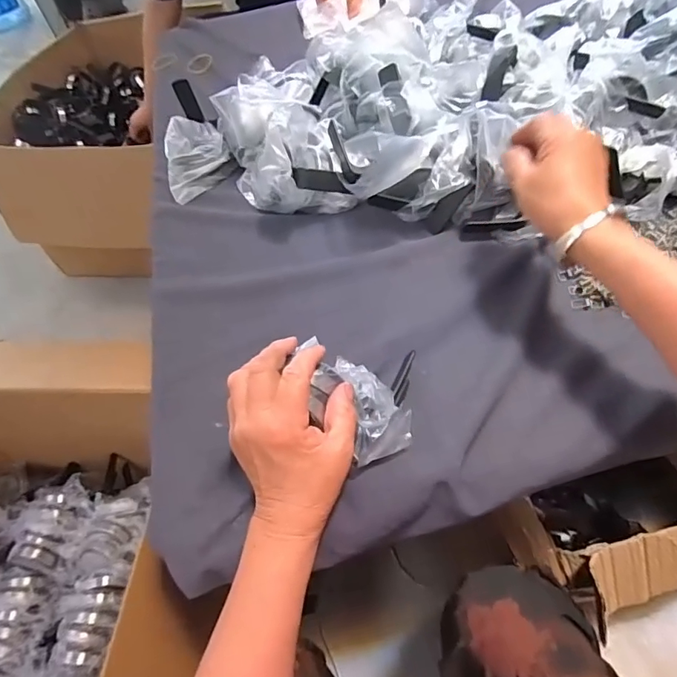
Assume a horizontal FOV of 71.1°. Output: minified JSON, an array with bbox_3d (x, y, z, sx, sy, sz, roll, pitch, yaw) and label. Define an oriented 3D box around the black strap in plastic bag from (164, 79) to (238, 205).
[{"bbox_3d":[-0.189,-0.255,0.605,0.087,0.081,0.135,-20,54,-10],"label":"black strap in plastic bag"}]

